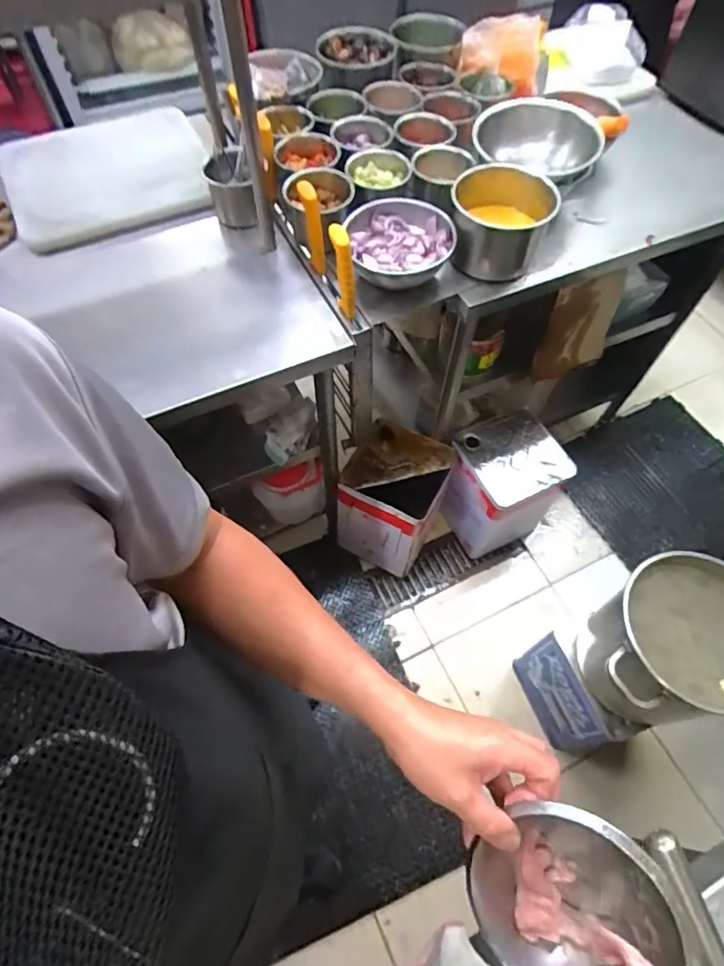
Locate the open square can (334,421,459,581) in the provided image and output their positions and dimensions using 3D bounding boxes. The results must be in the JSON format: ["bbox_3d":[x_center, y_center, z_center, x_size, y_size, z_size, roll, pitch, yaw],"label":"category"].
[{"bbox_3d":[0.091,0.050,1.453,0.239,0.365,0.269,24,63,12],"label":"open square can"}]

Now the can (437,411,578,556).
[{"bbox_3d":[0.391,0.023,1.534,0.284,0.392,0.250,-25,64,-14],"label":"can"}]

